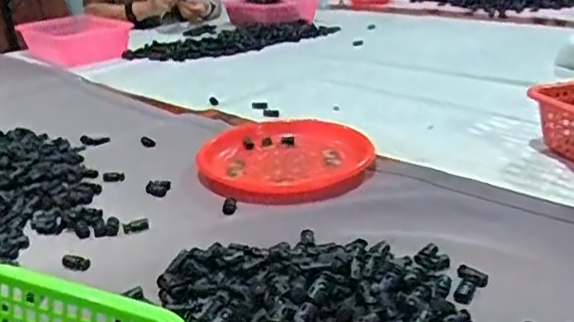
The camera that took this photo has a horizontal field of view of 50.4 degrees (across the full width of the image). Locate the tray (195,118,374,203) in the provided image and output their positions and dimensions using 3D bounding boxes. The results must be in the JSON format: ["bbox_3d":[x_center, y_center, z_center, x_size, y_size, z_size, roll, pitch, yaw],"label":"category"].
[{"bbox_3d":[0.013,-0.015,0.804,0.196,0.033,0.236,9,26,24],"label":"tray"}]

